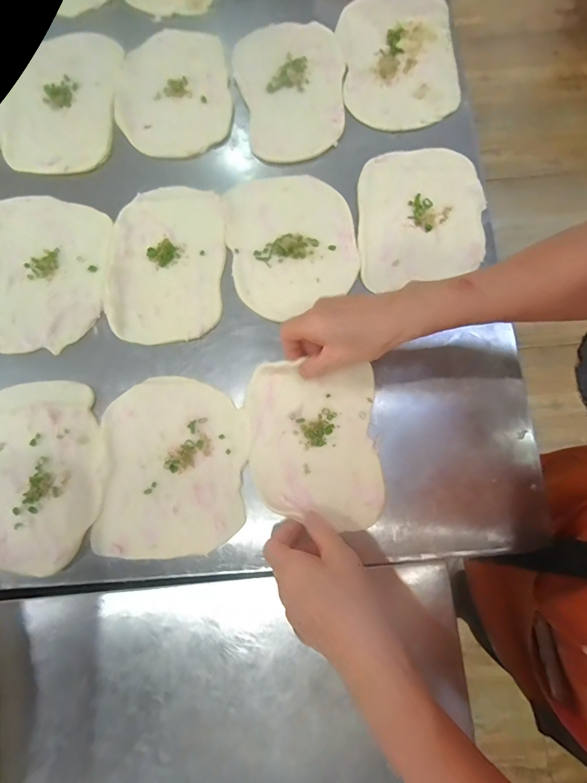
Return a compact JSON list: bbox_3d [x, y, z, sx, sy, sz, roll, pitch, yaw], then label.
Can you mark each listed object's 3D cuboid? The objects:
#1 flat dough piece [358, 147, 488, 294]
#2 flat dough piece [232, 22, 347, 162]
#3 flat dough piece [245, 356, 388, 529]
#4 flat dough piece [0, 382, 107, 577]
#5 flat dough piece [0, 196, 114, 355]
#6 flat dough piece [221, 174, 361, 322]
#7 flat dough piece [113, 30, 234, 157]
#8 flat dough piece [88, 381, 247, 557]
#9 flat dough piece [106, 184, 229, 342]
[{"bbox_3d":[0.138,-0.186,0.416,0.131,0.011,0.156,1,83,3],"label":"flat dough piece"},{"bbox_3d":[-0.003,-0.357,0.459,0.125,0.012,0.186,-5,78,0],"label":"flat dough piece"},{"bbox_3d":[0.018,0.049,0.366,0.120,0.007,0.152,-3,78,0],"label":"flat dough piece"},{"bbox_3d":[-0.248,0.079,0.373,0.129,0.007,0.174,1,78,1],"label":"flat dough piece"},{"bbox_3d":[-0.272,-0.129,0.421,0.141,0.008,0.174,-1,78,1],"label":"flat dough piece"},{"bbox_3d":[-0.002,-0.162,0.416,0.133,0.010,0.164,-9,78,-1],"label":"flat dough piece"},{"bbox_3d":[-0.146,-0.360,0.462,0.136,0.007,0.166,-9,78,-1],"label":"flat dough piece"},{"bbox_3d":[-0.114,0.069,0.369,0.138,0.005,0.163,-1,78,1],"label":"flat dough piece"},{"bbox_3d":[-0.137,-0.141,0.417,0.124,0.004,0.179,2,79,1],"label":"flat dough piece"}]

